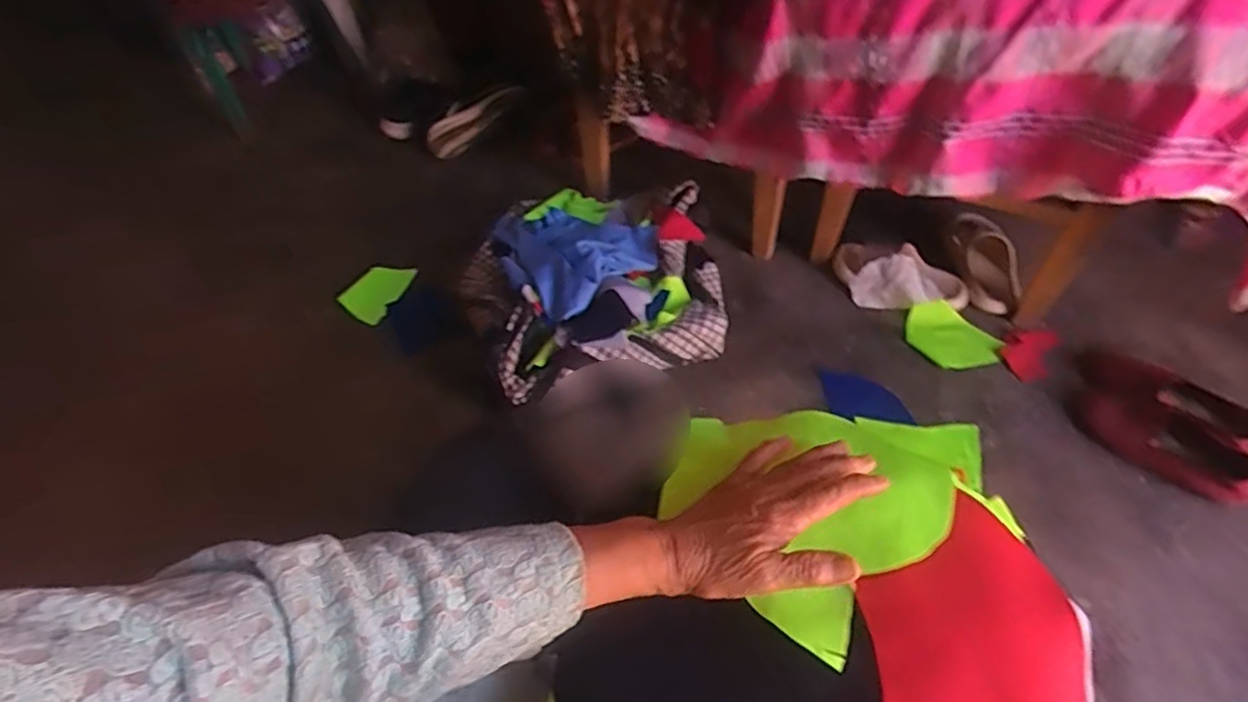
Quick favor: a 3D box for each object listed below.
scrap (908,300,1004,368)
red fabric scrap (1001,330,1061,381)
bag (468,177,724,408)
[{"bbox_3d":[0.562,-0.024,1.100,0.110,0.014,0.149,-37,62,-20],"label":"scrap"},{"bbox_3d":[0.674,0.000,1.067,0.072,0.011,0.111,29,62,20],"label":"red fabric scrap"},{"bbox_3d":[-0.059,-0.133,1.134,0.424,0.130,0.400,-15,57,-8],"label":"bag"}]

